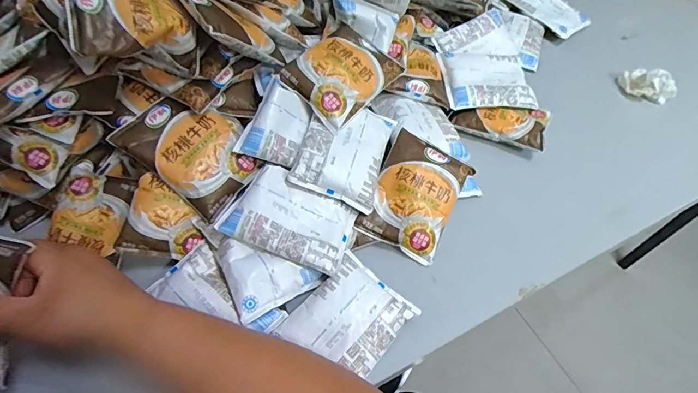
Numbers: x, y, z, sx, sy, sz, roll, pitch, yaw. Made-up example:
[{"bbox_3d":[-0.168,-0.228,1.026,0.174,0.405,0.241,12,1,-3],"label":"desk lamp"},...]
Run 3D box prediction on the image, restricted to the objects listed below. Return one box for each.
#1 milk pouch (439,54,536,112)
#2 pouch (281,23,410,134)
[{"bbox_3d":[0.191,-0.162,0.572,0.122,0.027,0.091,-5,56,-4],"label":"milk pouch"},{"bbox_3d":[-0.007,-0.143,0.473,0.094,0.021,0.119,44,69,3],"label":"pouch"}]

